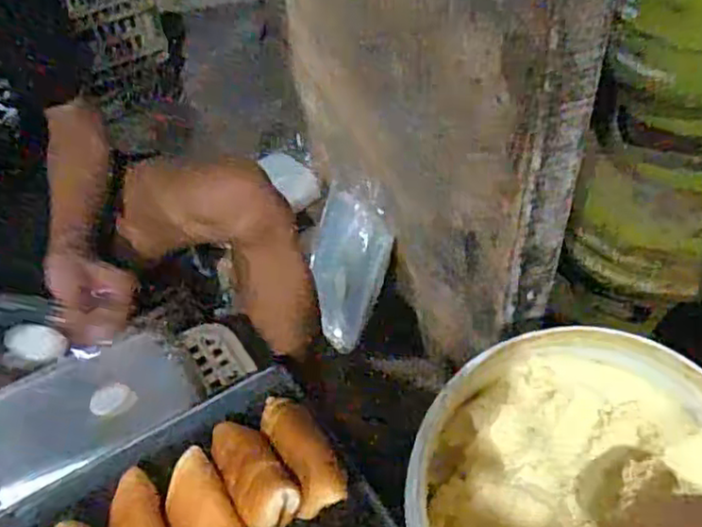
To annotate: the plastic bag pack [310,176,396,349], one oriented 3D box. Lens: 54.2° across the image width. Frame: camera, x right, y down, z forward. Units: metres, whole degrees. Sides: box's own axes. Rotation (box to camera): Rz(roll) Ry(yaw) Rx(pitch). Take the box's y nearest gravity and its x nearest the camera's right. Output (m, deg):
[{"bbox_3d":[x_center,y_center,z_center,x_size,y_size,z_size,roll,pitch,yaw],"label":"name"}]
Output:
[{"bbox_3d":[-0.010,-0.006,1.094,0.035,0.276,0.149,-8,32,-44],"label":"plastic bag pack"}]

